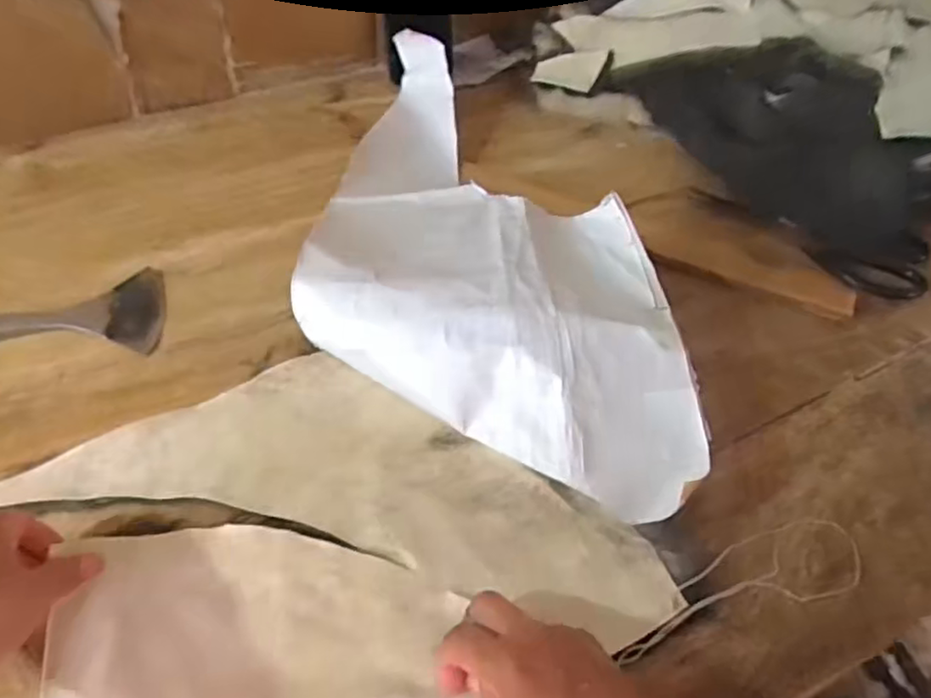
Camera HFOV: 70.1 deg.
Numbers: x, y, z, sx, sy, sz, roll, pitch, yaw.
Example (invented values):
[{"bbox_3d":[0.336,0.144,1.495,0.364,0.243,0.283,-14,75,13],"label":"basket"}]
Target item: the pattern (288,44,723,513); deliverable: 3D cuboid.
[{"bbox_3d":[0.026,-0.107,0.575,0.276,0.068,0.501,5,51,0],"label":"pattern"}]

